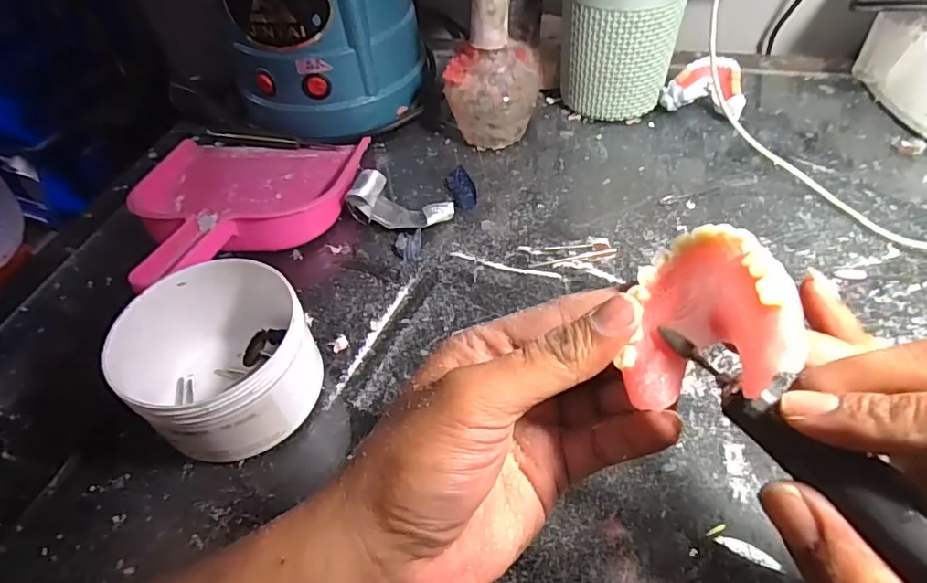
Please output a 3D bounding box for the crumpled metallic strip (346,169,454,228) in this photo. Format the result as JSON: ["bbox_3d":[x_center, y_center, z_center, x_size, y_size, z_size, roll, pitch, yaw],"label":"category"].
[{"bbox_3d":[-0.045,-0.063,0.391,0.070,0.028,0.032,17,52,18],"label":"crumpled metallic strip"}]

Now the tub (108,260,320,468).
[{"bbox_3d":[-0.126,0.037,0.288,0.089,0.059,0.093,-34,55,-23],"label":"tub"}]

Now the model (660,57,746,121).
[{"bbox_3d":[0.205,-0.168,0.460,0.064,0.036,0.051,22,54,22],"label":"model"}]

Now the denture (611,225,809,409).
[{"bbox_3d":[0.079,0.008,0.175,0.022,0.052,0.058,26,56,-28],"label":"denture"}]

